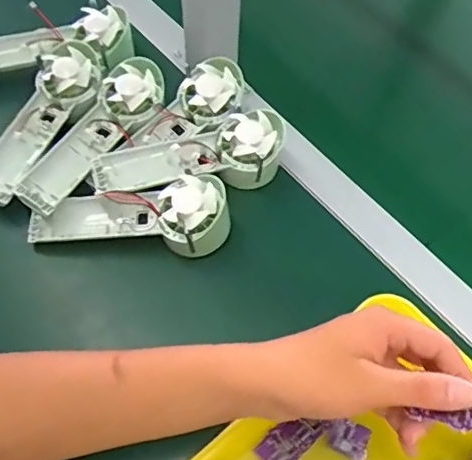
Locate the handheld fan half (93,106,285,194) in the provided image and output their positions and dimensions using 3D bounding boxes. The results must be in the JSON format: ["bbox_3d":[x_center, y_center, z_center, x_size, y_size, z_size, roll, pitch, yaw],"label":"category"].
[{"bbox_3d":[-0.041,-0.062,0.518,0.169,0.049,0.059,-16,64,-10],"label":"handheld fan half"}]

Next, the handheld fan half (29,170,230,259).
[{"bbox_3d":[-0.092,-0.011,0.506,0.179,0.051,0.064,-3,61,12],"label":"handheld fan half"}]

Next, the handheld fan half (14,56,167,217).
[{"bbox_3d":[-0.135,-0.092,0.527,0.065,0.042,0.178,40,85,17],"label":"handheld fan half"}]

